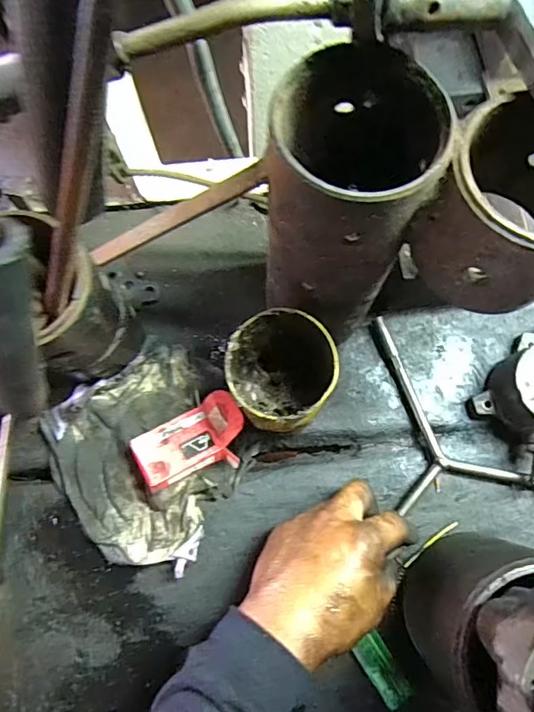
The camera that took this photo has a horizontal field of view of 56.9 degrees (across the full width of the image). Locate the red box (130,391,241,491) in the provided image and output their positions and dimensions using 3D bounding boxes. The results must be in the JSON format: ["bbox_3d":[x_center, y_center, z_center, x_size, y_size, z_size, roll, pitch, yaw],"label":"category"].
[{"bbox_3d":[-0.057,0.072,0.392,0.090,0.036,0.057,-32,76,-8],"label":"red box"}]

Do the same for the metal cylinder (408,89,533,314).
[{"bbox_3d":[0.131,-0.077,0.261,0.087,0.077,0.083,0,74,1],"label":"metal cylinder"}]

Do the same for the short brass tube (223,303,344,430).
[{"bbox_3d":[0.010,0.017,0.382,0.074,0.122,0.078,0,74,1],"label":"short brass tube"}]

